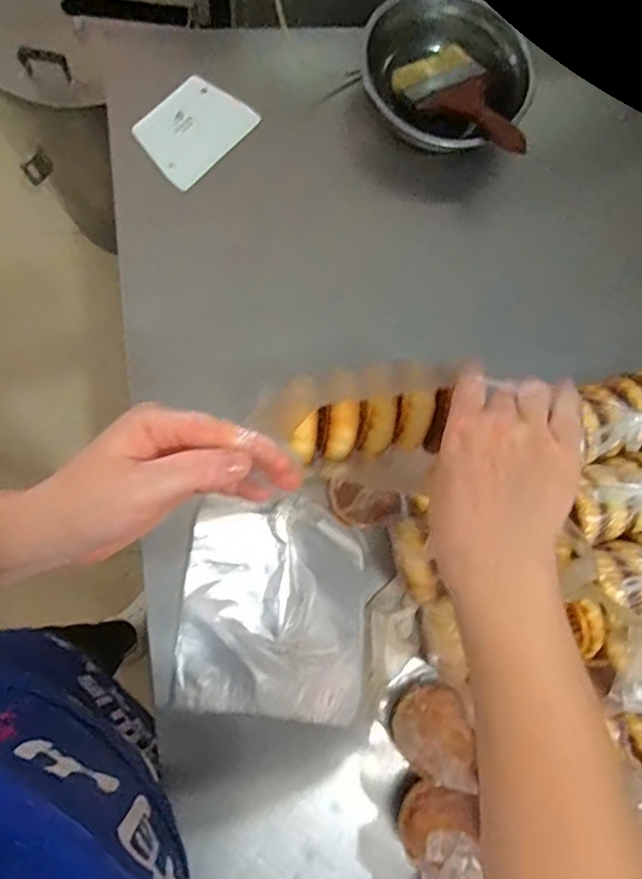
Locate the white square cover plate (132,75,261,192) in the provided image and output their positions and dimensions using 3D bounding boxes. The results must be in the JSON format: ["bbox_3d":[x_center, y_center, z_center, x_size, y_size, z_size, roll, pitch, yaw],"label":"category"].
[{"bbox_3d":[-0.147,-0.355,0.662,0.098,0.008,0.125,39,80,4],"label":"white square cover plate"}]

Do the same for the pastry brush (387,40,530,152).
[{"bbox_3d":[0.169,-0.378,0.651,0.095,0.020,0.187,-28,62,-6],"label":"pastry brush"}]

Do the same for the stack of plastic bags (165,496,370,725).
[{"bbox_3d":[-0.044,0.165,0.570,0.178,0.035,0.204,9,78,-6],"label":"stack of plastic bags"}]

